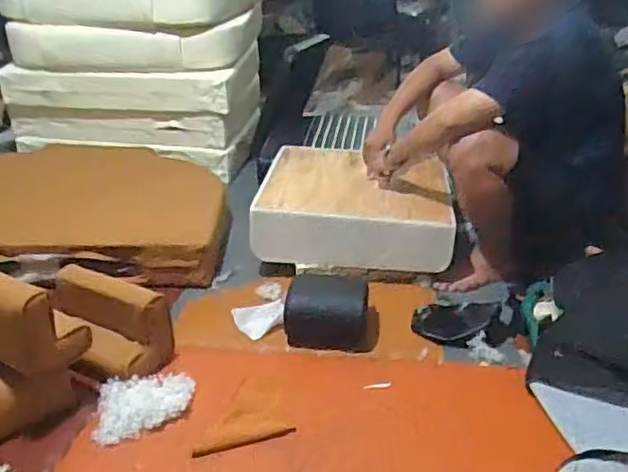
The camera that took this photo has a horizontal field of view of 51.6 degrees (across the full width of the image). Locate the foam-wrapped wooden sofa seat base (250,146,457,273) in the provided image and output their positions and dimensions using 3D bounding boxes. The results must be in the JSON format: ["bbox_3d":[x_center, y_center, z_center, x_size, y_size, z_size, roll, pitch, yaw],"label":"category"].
[{"bbox_3d":[0.119,-0.085,1.821,0.513,0.179,0.475,4,27,7],"label":"foam-wrapped wooden sofa seat base"}]

